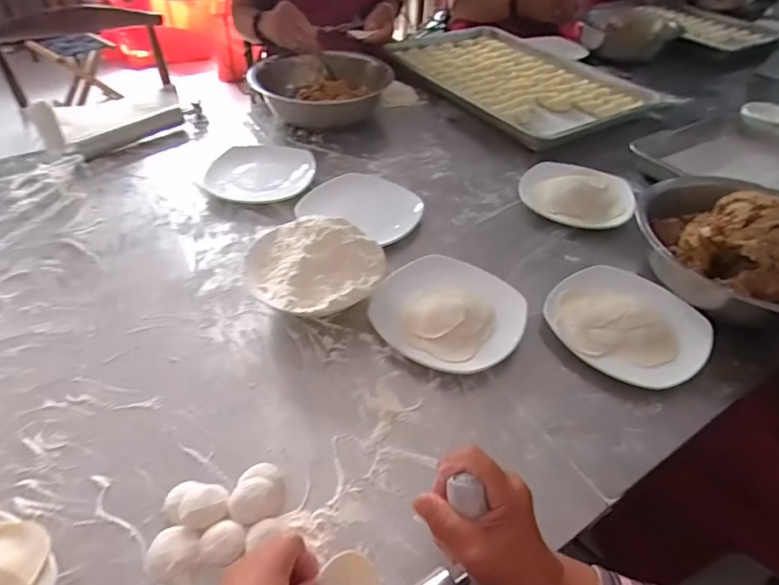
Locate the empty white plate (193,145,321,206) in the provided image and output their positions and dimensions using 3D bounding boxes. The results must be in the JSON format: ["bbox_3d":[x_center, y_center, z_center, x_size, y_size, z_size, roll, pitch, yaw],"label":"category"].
[{"bbox_3d":[-0.220,-0.207,0.819,0.178,0.039,0.138,4,43,0],"label":"empty white plate"}]

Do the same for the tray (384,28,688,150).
[{"bbox_3d":[0.301,-0.531,1.183,0.455,0.064,0.630,-24,50,-27],"label":"tray"}]

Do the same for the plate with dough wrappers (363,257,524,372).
[{"bbox_3d":[0.075,0.021,0.594,0.171,0.044,0.157,26,47,22],"label":"plate with dough wrappers"}]

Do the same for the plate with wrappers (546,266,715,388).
[{"bbox_3d":[0.302,0.035,0.606,0.184,0.035,0.182,2,43,-2],"label":"plate with wrappers"}]

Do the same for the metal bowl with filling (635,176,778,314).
[{"bbox_3d":[0.478,-0.054,0.643,0.279,0.131,0.248,28,49,23],"label":"metal bowl with filling"}]

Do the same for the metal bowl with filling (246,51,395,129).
[{"bbox_3d":[-0.133,-0.427,1.014,0.248,0.100,0.227,2,43,-2],"label":"metal bowl with filling"}]

